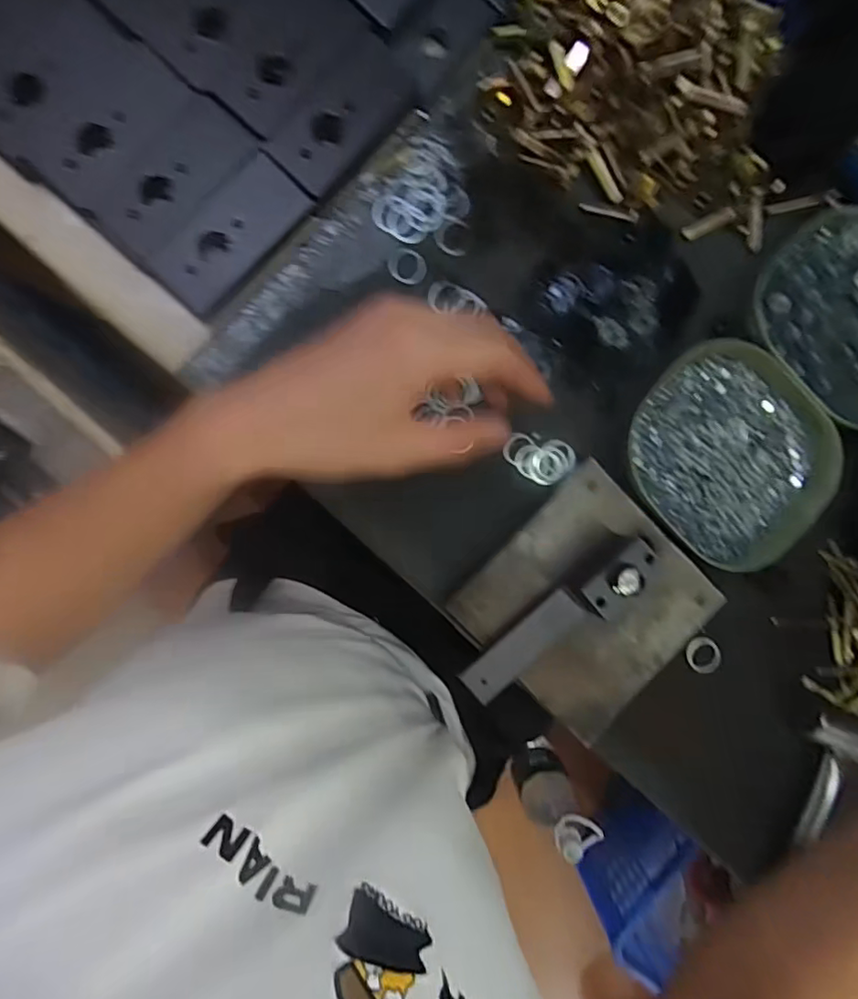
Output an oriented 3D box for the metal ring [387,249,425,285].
[{"bbox_3d":[-0.015,-0.166,0.408,0.028,0.004,0.023,28,92,-6],"label":"metal ring"}]

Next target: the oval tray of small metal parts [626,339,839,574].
[{"bbox_3d":[0.220,-0.033,0.416,0.133,0.029,0.152,-39,96,-1],"label":"oval tray of small metal parts"}]

